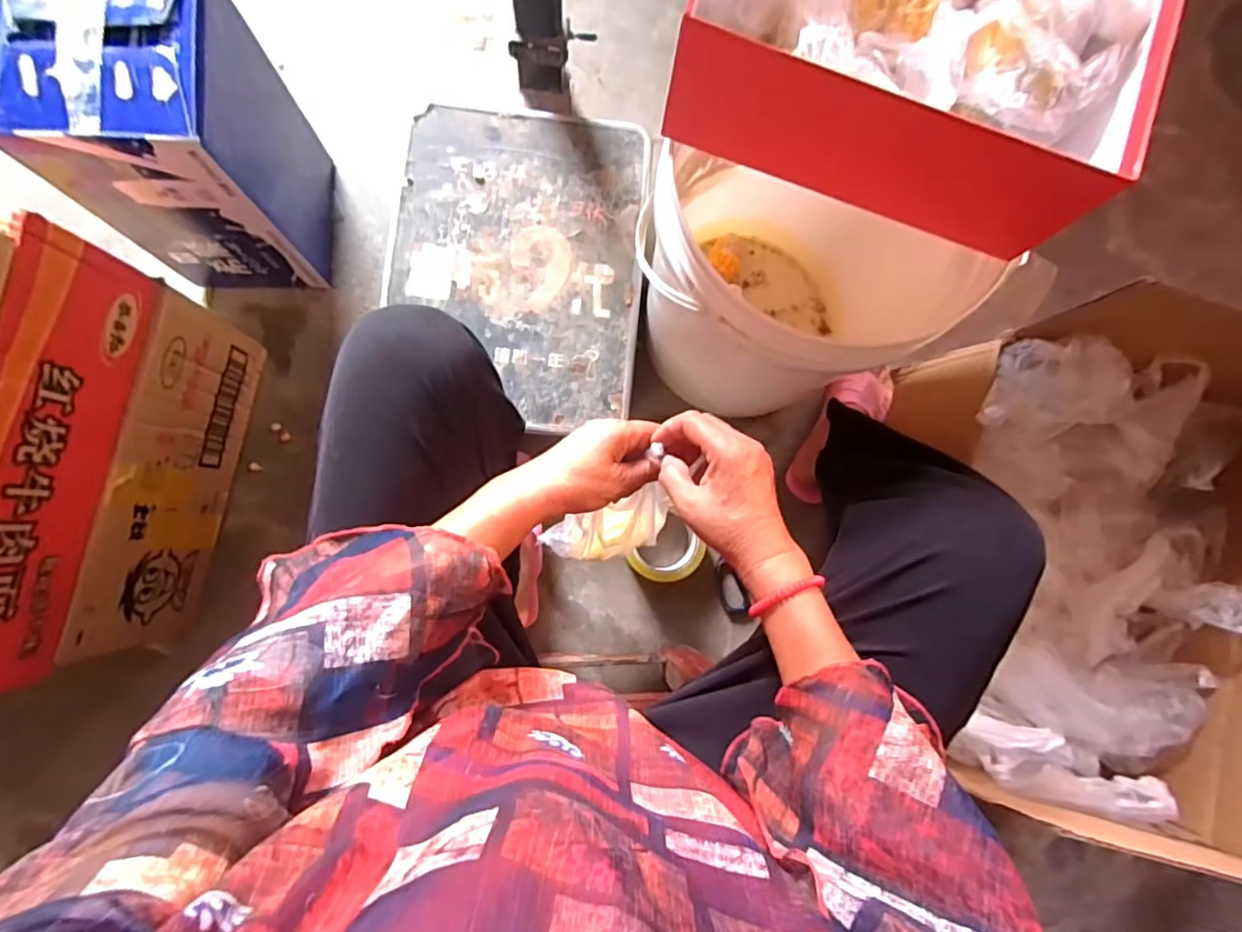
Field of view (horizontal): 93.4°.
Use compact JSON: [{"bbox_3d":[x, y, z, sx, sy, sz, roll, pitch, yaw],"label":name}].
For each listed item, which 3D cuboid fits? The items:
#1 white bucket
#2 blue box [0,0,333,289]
[{"bbox_3d":[0.170,-0.213,0.654,0.291,0.357,0.282,1,84,-5],"label":"white bucket"},{"bbox_3d":[-0.468,-0.347,0.649,0.168,0.312,0.186,-1,84,-5],"label":"blue box"}]

